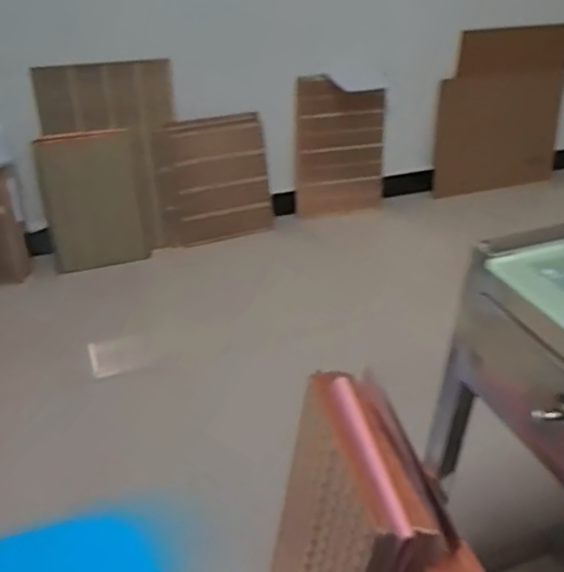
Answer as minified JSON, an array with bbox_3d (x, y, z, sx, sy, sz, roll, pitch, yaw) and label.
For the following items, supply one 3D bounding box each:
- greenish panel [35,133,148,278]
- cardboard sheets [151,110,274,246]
[{"bbox_3d":[-0.566,-0.247,1.798,0.294,0.402,0.050,-16,37,-24],"label":"greenish panel"},{"bbox_3d":[-0.224,-0.342,1.946,0.372,0.396,0.028,-14,26,-21],"label":"cardboard sheets"}]

